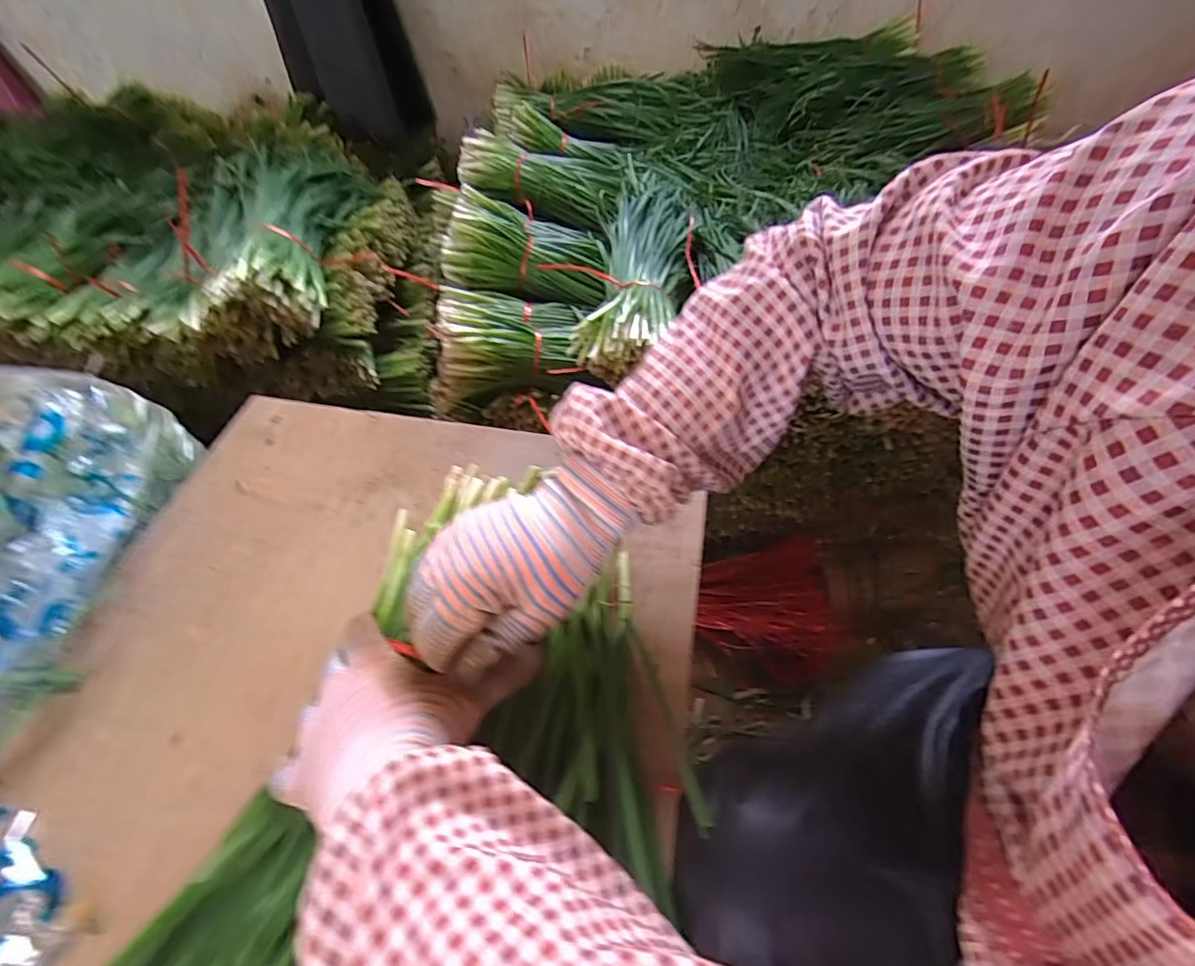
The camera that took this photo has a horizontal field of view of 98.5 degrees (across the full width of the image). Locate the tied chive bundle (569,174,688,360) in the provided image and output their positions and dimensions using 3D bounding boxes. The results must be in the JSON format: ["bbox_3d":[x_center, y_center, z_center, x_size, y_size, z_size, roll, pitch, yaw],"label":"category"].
[{"bbox_3d":[0.061,-0.334,0.760,0.121,0.073,0.441,7,54,8],"label":"tied chive bundle"}]

